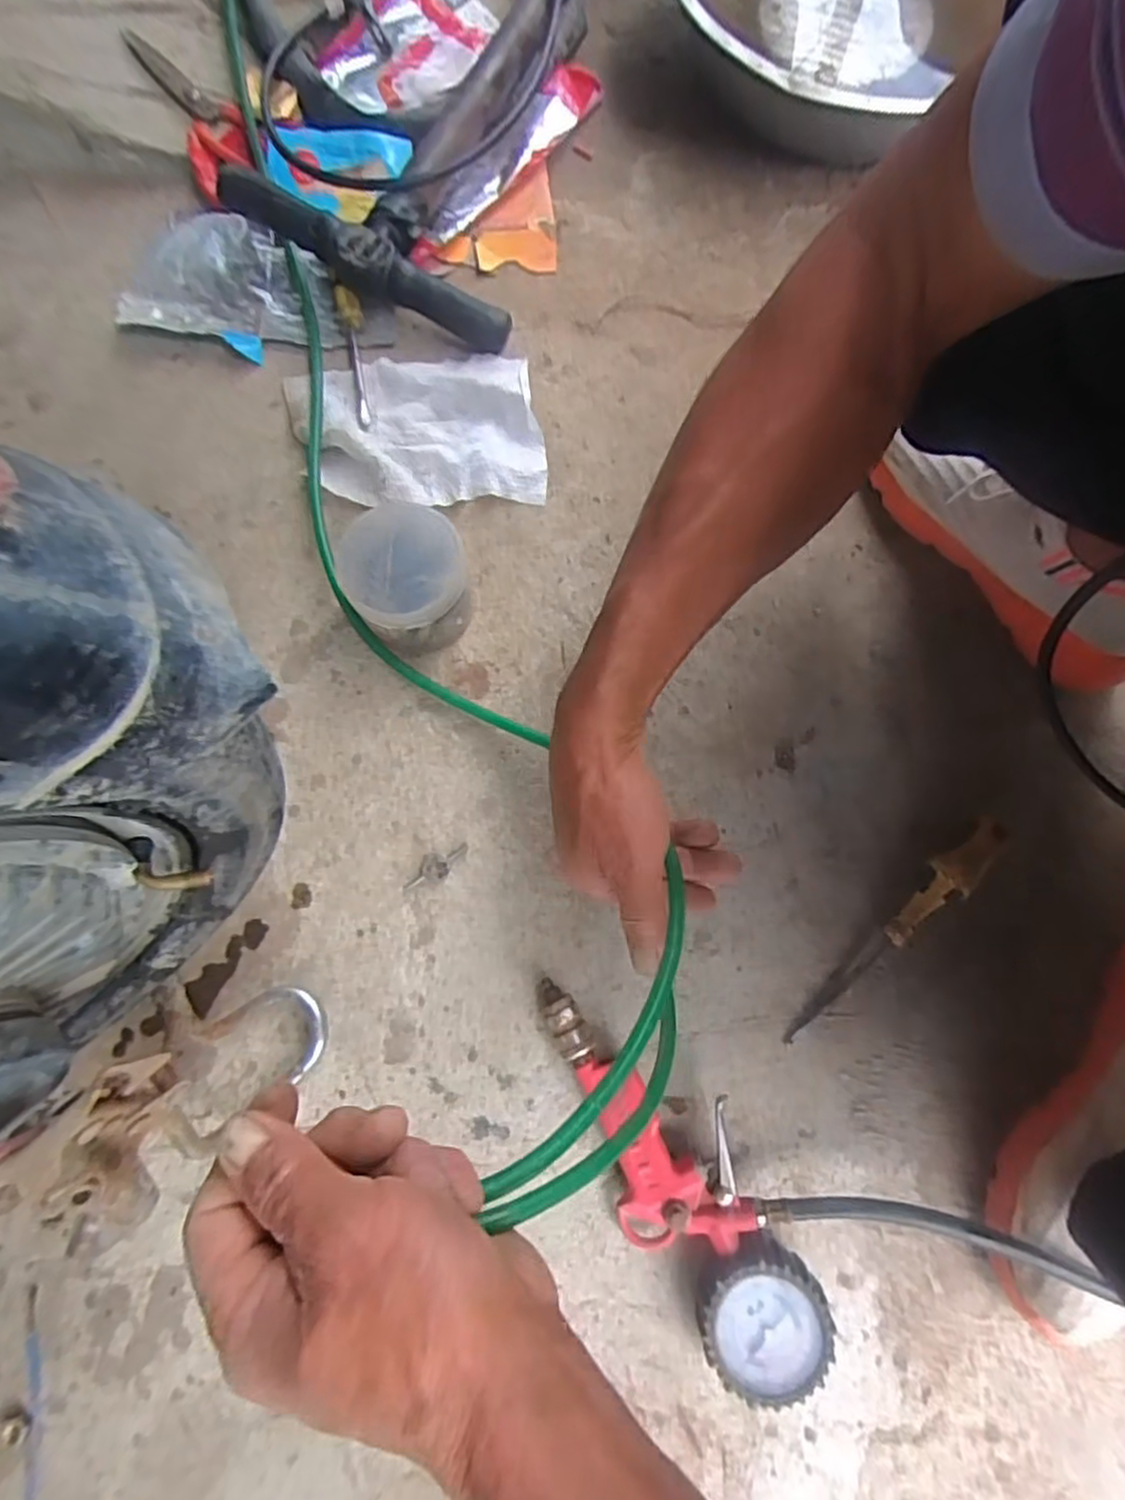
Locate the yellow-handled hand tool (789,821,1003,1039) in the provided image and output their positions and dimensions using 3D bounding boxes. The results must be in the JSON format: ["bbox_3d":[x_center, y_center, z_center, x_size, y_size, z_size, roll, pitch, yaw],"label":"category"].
[{"bbox_3d":[0.225,0.122,0.468,0.202,0.023,0.026,-43,81,-8],"label":"yellow-handled hand tool"}]

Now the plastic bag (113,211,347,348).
[{"bbox_3d":[-0.270,-0.391,0.577,0.184,0.020,0.109,4,78,1],"label":"plastic bag"}]

